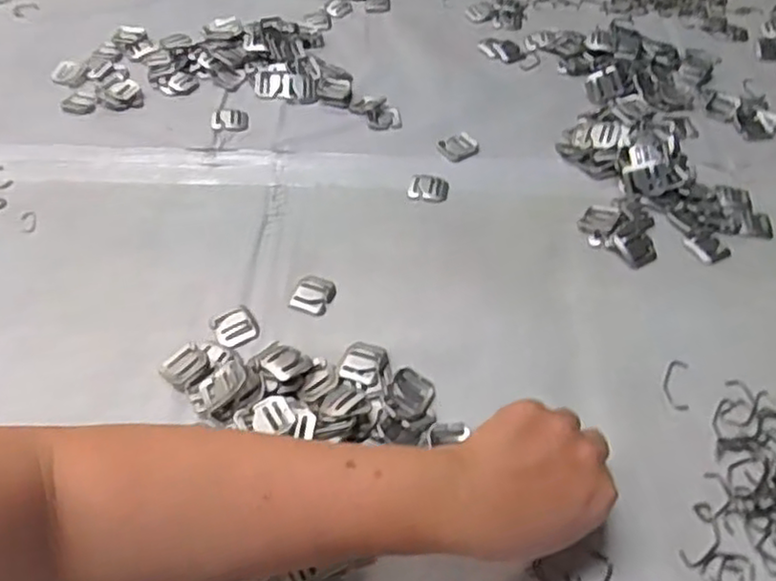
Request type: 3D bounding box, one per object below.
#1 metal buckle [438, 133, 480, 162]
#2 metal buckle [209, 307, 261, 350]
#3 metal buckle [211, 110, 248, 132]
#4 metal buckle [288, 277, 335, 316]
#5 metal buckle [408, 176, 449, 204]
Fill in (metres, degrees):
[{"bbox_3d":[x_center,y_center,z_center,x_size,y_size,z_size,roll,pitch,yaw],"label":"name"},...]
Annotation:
[{"bbox_3d":[0.070,-0.140,0.671,0.039,0.004,0.030,-26,54,-22],"label":"metal buckle"},{"bbox_3d":[-0.114,0.028,0.517,0.031,0.004,0.037,-25,54,-22],"label":"metal buckle"},{"bbox_3d":[-0.159,-0.172,0.695,0.036,0.007,0.034,-9,50,-10],"label":"metal buckle"},{"bbox_3d":[-0.058,0.003,0.541,0.030,0.004,0.035,19,51,14],"label":"metal buckle"},{"bbox_3d":[0.037,-0.094,0.632,0.035,0.004,0.032,5,49,3],"label":"metal buckle"}]

